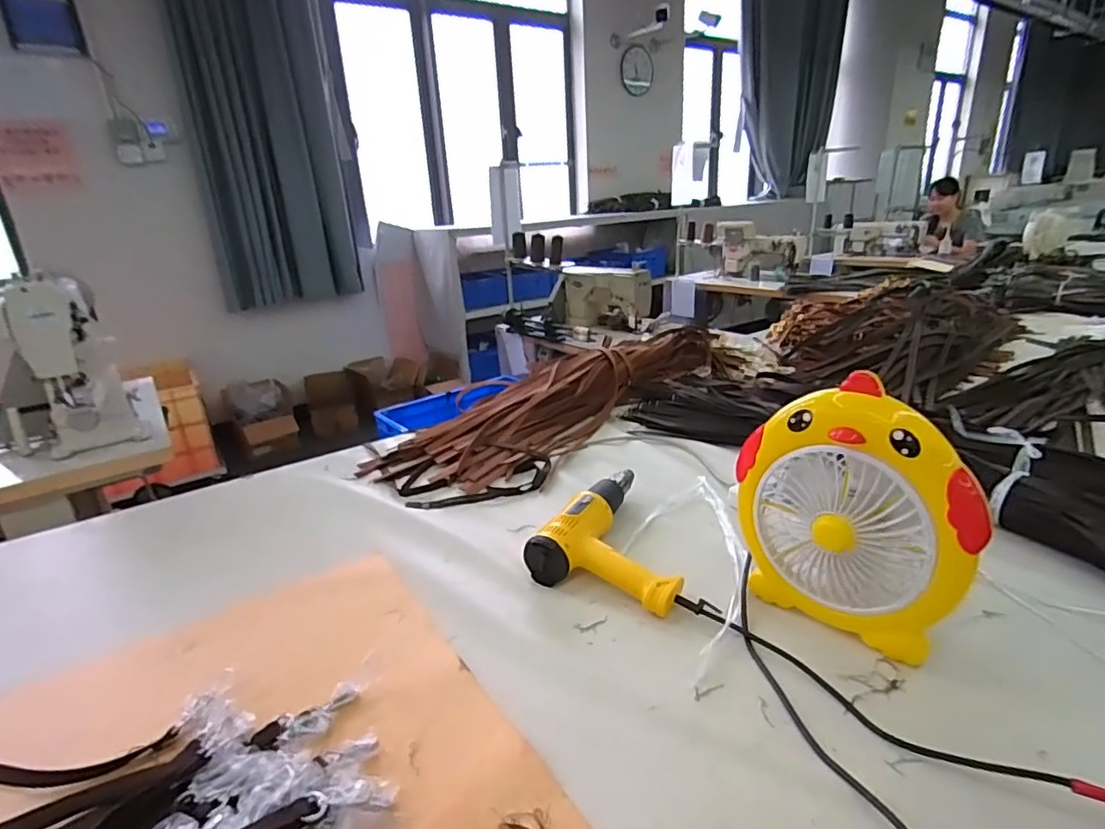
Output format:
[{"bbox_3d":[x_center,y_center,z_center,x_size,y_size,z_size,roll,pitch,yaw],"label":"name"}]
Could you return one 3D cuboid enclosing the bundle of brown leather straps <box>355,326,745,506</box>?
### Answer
[{"bbox_3d":[0.072,-0.046,1.288,0.954,0.098,0.342,-20,26,-37],"label":"bundle of brown leather straps"}]

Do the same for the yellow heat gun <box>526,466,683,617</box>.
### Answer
[{"bbox_3d":[0.110,0.159,0.823,0.200,0.064,0.260,8,24,28],"label":"yellow heat gun"}]

